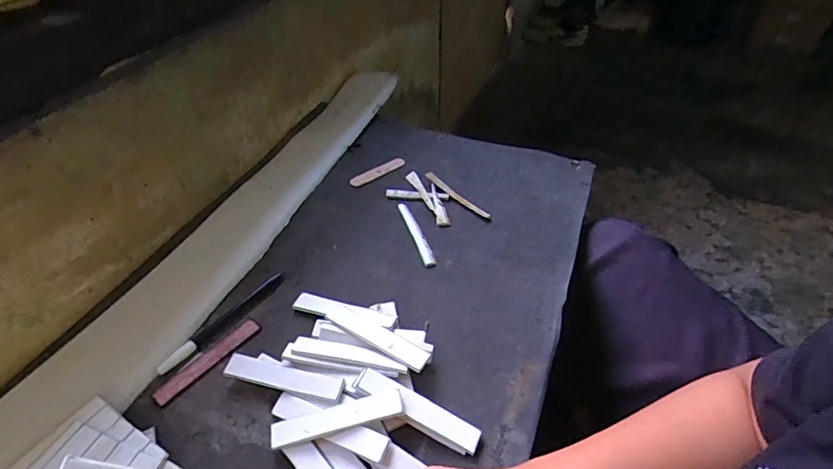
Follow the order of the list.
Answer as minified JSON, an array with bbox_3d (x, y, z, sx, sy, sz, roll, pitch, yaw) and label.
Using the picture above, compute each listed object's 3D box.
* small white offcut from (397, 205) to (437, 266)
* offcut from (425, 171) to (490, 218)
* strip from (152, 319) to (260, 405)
[{"bbox_3d":[-0.001,-0.003,0.566,0.014,0.004,0.112,-13,45,-13],"label":"small white offcut"},{"bbox_3d":[0.051,-0.053,0.612,0.013,0.007,0.110,-31,52,-28],"label":"offcut"},{"bbox_3d":[-0.198,0.119,0.448,0.020,0.004,0.107,29,51,27],"label":"strip"}]

